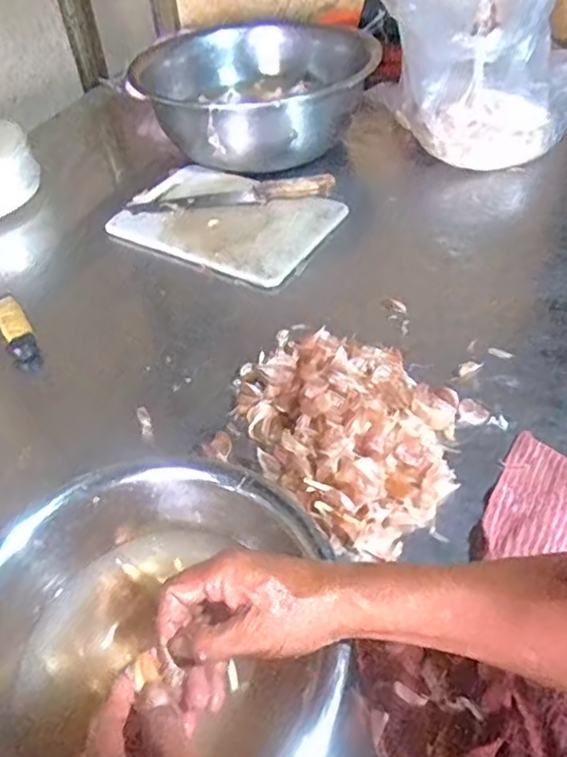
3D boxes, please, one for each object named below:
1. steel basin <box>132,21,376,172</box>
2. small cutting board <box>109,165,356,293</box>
[{"bbox_3d":[-0.054,-0.524,1.115,0.402,0.140,0.370,-3,45,3],"label":"steel basin"},{"bbox_3d":[-0.098,-0.264,0.995,0.357,0.024,0.239,21,56,25],"label":"small cutting board"}]

